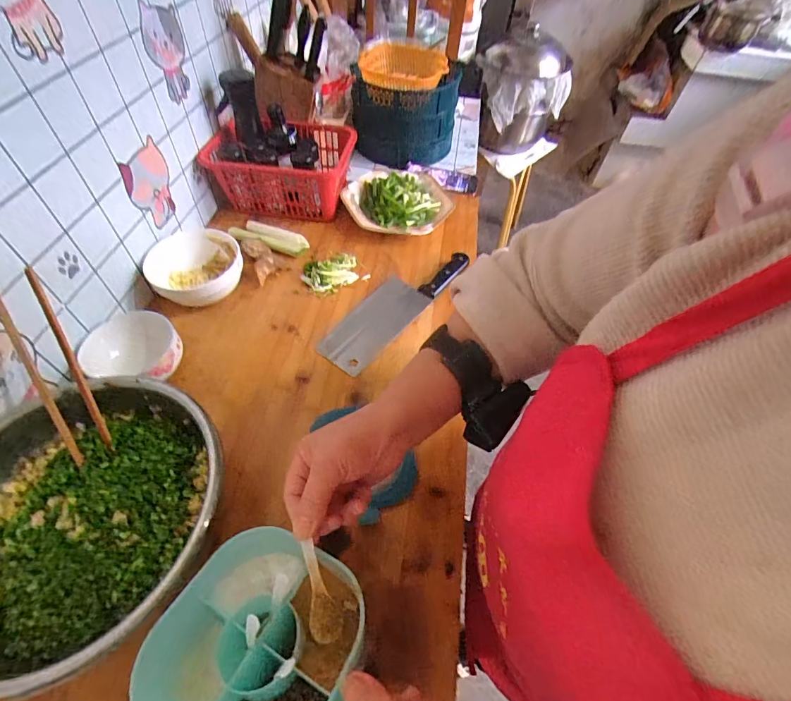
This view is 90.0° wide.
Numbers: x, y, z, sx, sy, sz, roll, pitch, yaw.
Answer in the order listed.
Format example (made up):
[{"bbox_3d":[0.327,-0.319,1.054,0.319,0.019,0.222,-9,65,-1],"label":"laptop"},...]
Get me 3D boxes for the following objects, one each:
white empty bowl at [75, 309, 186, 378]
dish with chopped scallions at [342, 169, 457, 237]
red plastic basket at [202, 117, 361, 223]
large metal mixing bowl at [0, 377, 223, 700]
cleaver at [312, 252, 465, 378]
[{"bbox_3d":[-0.328,0.000,0.514,0.104,0.064,0.095,1,55,-1],"label":"white empty bowl"},{"bbox_3d":[0.010,-0.286,0.749,0.188,0.033,0.192,1,55,-1],"label":"dish with chopped scallions"},{"bbox_3d":[-0.200,-0.341,0.731,0.232,0.106,0.177,7,55,3],"label":"red plastic basket"},{"bbox_3d":[-0.296,0.155,0.378,0.277,0.113,0.245,11,54,4],"label":"large metal mixing bowl"},{"bbox_3d":[-0.001,-0.078,0.609,0.085,0.014,0.283,35,61,20],"label":"cleaver"}]

